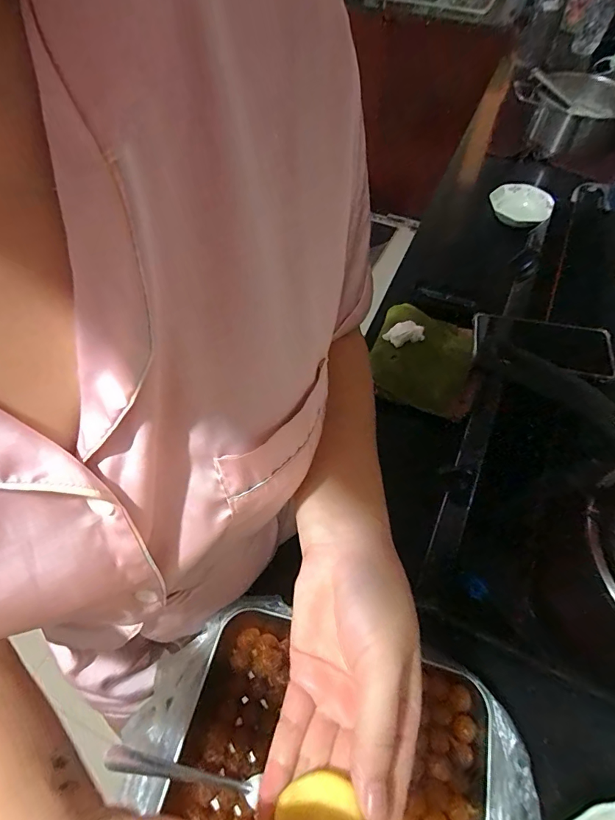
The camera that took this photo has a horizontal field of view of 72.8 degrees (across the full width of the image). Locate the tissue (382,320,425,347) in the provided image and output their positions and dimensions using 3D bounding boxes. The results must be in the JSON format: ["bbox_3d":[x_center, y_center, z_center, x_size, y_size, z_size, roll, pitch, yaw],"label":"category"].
[{"bbox_3d":[0.136,-0.105,0.603,0.055,0.039,0.025,-16,60,-9],"label":"tissue"}]

